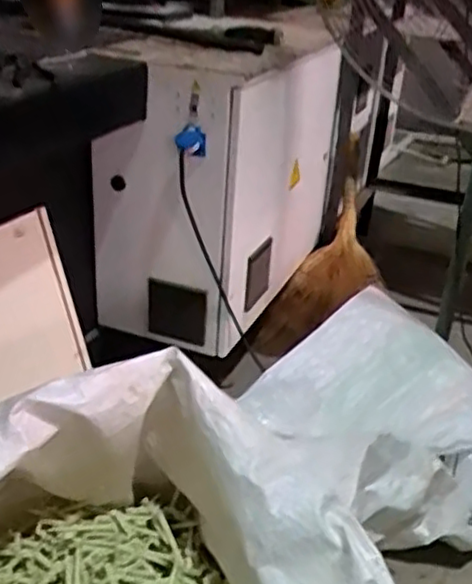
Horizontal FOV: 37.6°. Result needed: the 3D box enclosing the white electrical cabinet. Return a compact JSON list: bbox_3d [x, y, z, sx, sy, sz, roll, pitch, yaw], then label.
[{"bbox_3d":[-0.018,-0.307,1.824,0.366,0.635,0.789,15,30,21],"label":"white electrical cabinet"}]

